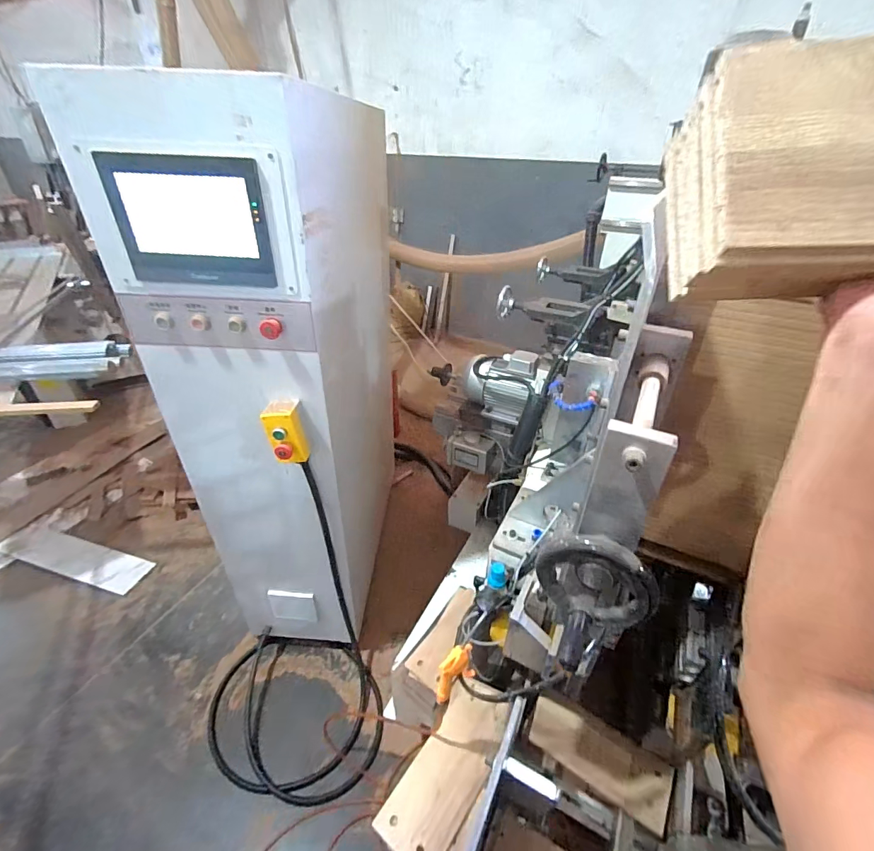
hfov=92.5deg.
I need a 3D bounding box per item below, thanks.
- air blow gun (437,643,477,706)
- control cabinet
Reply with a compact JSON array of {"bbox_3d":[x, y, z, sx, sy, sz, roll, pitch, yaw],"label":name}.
[{"bbox_3d":[0.030,0.424,0.713,0.061,0.116,0.029,-8,35,-13],"label":"air blow gun"},{"bbox_3d":[-0.390,-0.156,1.323,0.400,1.365,0.829,5,35,6],"label":"control cabinet"}]

